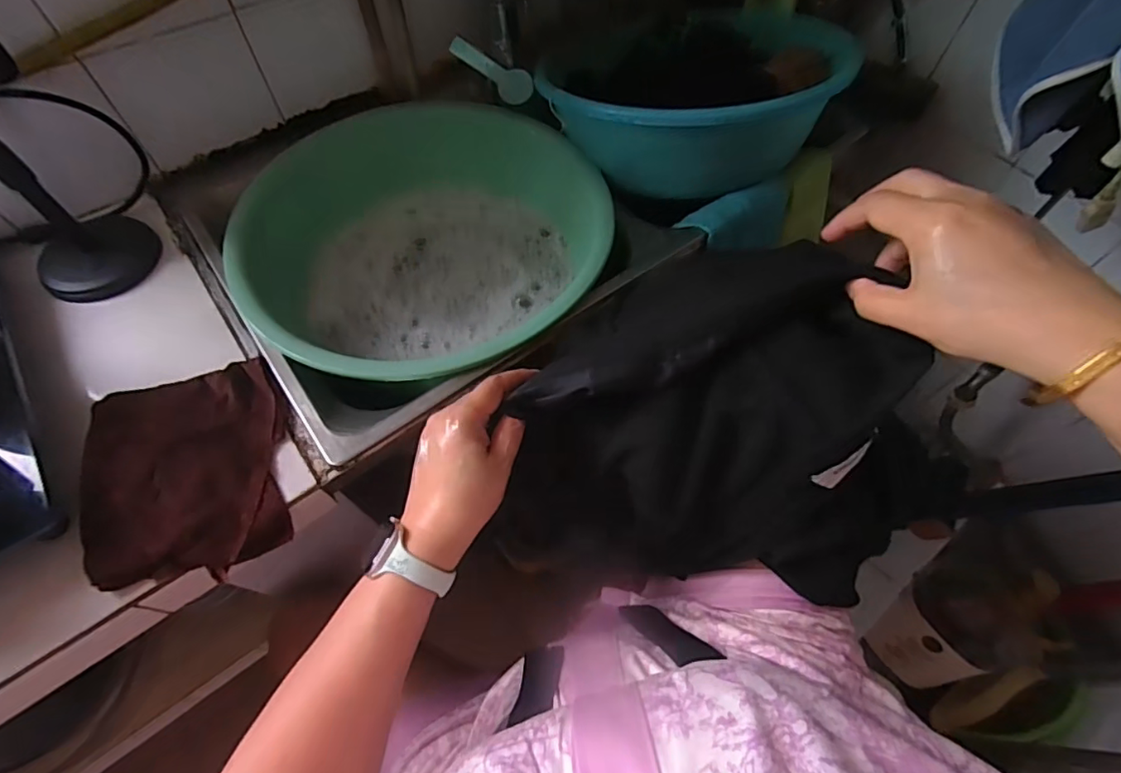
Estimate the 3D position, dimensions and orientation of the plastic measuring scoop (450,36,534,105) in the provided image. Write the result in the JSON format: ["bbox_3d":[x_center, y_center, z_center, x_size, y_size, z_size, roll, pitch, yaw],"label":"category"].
[{"bbox_3d":[-0.078,-0.363,0.608,0.100,0.036,0.015,18,52,-36],"label":"plastic measuring scoop"}]

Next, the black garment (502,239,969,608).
[{"bbox_3d":[0.124,0.033,0.427,0.318,0.233,0.199,6,60,5],"label":"black garment"}]

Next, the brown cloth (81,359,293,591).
[{"bbox_3d":[-0.306,0.065,0.432,0.143,0.023,0.172,-17,61,-9],"label":"brown cloth"}]

